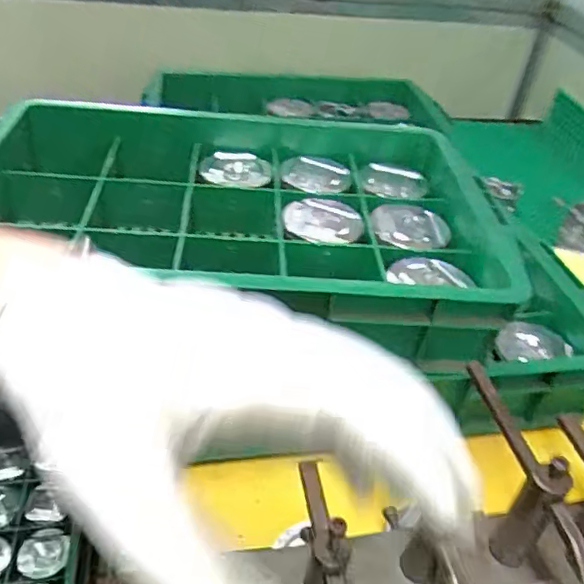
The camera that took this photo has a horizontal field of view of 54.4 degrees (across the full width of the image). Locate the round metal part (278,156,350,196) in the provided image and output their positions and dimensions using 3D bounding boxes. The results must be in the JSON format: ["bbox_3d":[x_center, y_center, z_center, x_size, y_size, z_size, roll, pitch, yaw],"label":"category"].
[{"bbox_3d":[0.027,-0.136,0.659,0.079,0.018,0.079,4,39,-3],"label":"round metal part"}]

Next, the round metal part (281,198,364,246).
[{"bbox_3d":[0.036,-0.076,0.591,0.081,0.015,0.087,4,39,-3],"label":"round metal part"}]

